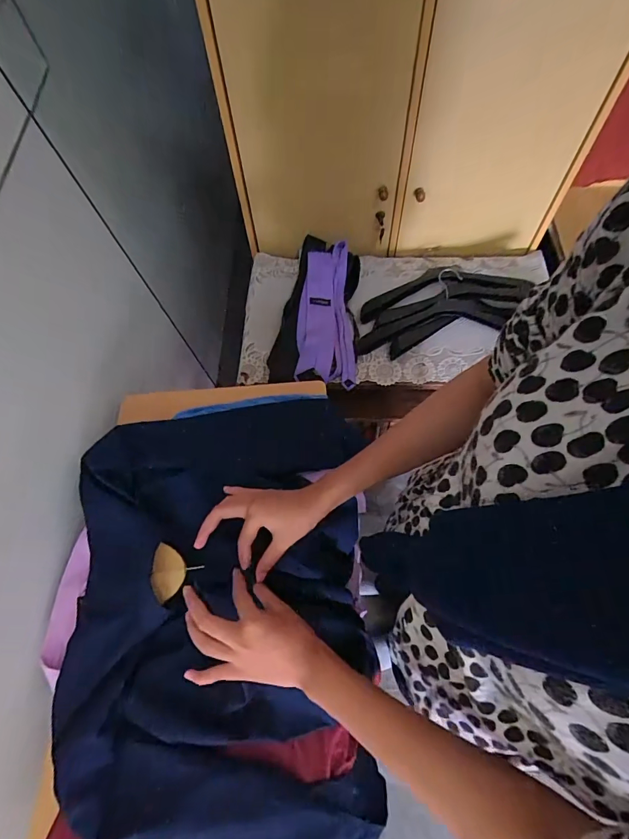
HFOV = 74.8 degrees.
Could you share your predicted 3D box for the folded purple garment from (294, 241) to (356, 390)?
[{"bbox_3d":[0.028,-0.241,0.894,0.128,0.058,0.339,1,80,2],"label":"folded purple garment"}]

